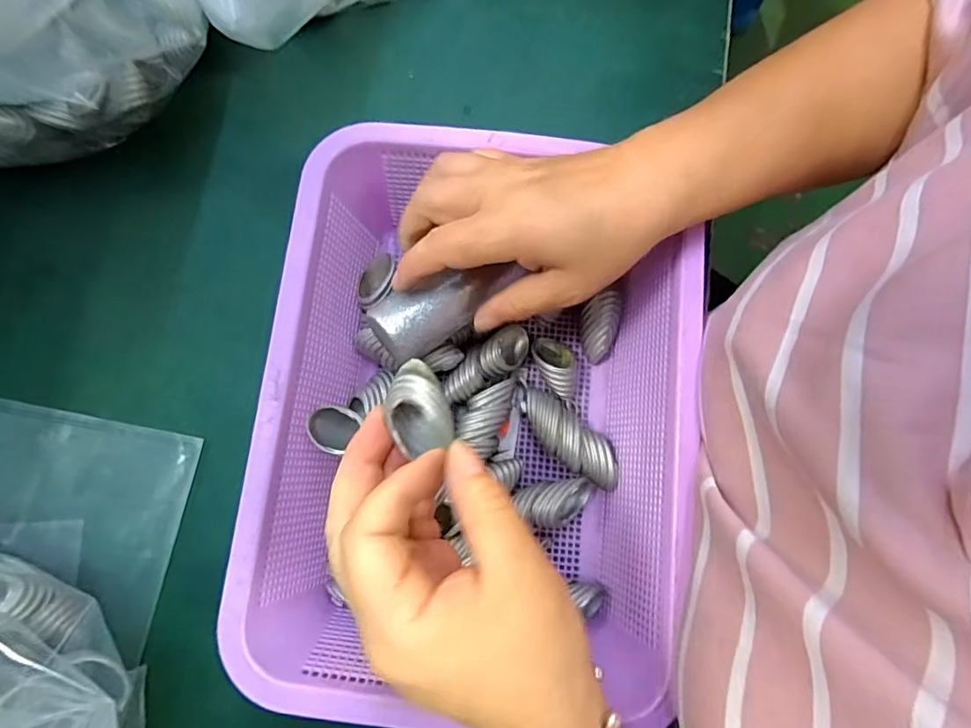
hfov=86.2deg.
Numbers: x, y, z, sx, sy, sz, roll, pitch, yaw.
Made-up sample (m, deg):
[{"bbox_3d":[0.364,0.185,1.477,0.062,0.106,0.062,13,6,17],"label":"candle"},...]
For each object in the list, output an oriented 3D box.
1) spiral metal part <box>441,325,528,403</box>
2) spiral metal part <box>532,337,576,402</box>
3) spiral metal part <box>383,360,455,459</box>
[{"bbox_3d":[0.001,0.001,0.335,0.064,0.023,0.024,-39,83,-8],"label":"spiral metal part"},{"bbox_3d":[0.045,0.002,0.338,0.029,0.022,0.038,9,79,0],"label":"spiral metal part"},{"bbox_3d":[-0.028,0.017,0.211,0.025,0.020,0.037,-19,81,-5],"label":"spiral metal part"}]

